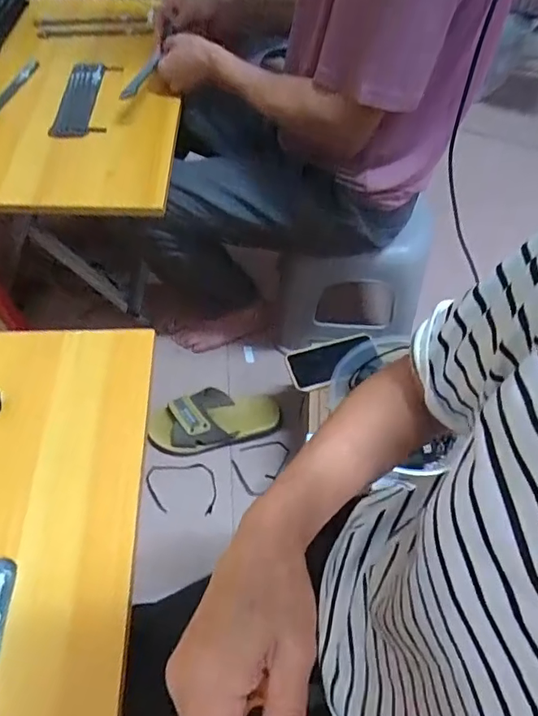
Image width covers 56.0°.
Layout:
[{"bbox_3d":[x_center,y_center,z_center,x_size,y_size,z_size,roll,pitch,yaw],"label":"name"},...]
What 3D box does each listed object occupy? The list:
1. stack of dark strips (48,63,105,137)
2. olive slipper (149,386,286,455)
[{"bbox_3d":[-0.287,-0.396,0.772,0.056,0.024,0.154,4,57,0],"label":"stack of dark strips"},{"bbox_3d":[-0.109,0.117,1.005,0.256,0.050,0.116,-11,59,-10],"label":"olive slipper"}]

